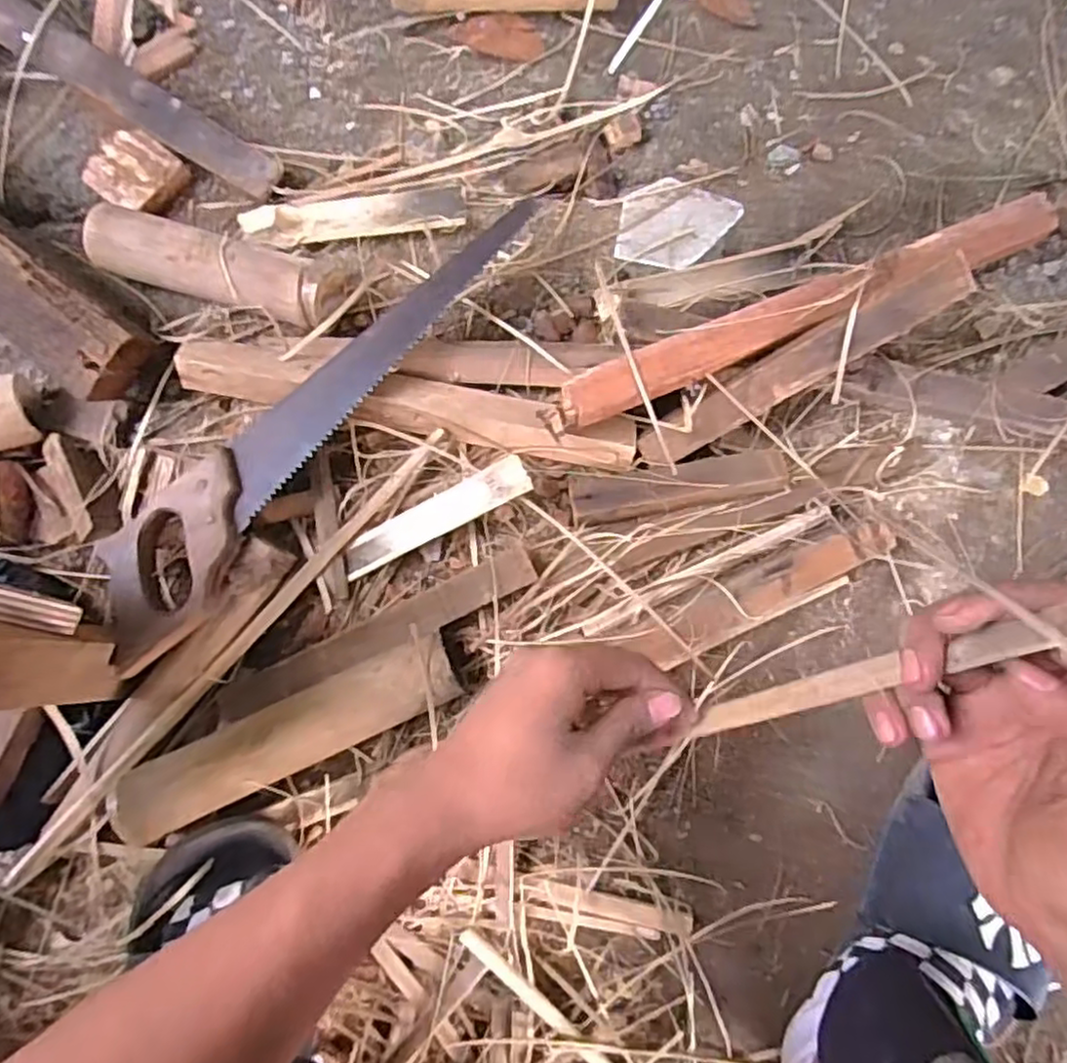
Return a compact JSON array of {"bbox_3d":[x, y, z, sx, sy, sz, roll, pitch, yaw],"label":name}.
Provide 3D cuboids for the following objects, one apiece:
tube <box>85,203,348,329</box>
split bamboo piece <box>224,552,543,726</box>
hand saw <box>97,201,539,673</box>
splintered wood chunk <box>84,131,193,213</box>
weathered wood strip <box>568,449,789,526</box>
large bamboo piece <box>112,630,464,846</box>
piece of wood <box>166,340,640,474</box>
[{"bbox_3d":[-0.239,-0.197,0.516,0.194,0.043,0.051,17,82,2],"label":"tube"},{"bbox_3d":[-0.115,0.077,0.503,0.248,0.023,0.027,-25,83,-2],"label":"split bamboo piece"},{"bbox_3d":[-0.159,-0.084,0.486,0.080,0.017,0.408,41,86,6],"label":"hand saw"},{"bbox_3d":[-0.318,-0.286,0.555,0.066,0.027,0.061,36,85,5],"label":"splintered wood chunk"},{"bbox_3d":[0.107,-0.034,0.508,0.156,0.030,0.038,-8,83,1],"label":"weathered wood strip"},{"bbox_3d":[-0.163,0.140,0.471,0.232,0.047,0.049,-25,83,-4],"label":"large bamboo piece"},{"bbox_3d":[-0.092,-0.097,0.507,0.339,0.032,0.041,10,83,3],"label":"piece of wood"}]

